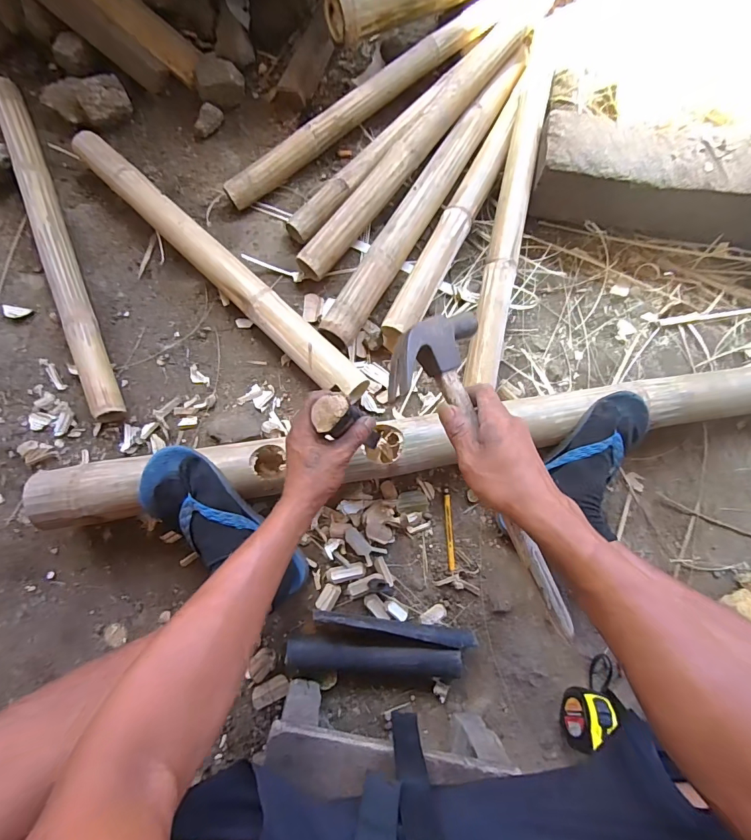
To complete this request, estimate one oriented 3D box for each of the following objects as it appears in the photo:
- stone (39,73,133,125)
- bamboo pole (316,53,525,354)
[{"bbox_3d":[-0.515,-0.561,0.732,0.151,0.056,0.076,-7,84,-5],"label":"stone"},{"bbox_3d":[0.094,-0.383,0.682,0.057,0.056,0.626,31,82,0],"label":"bamboo pole"}]

